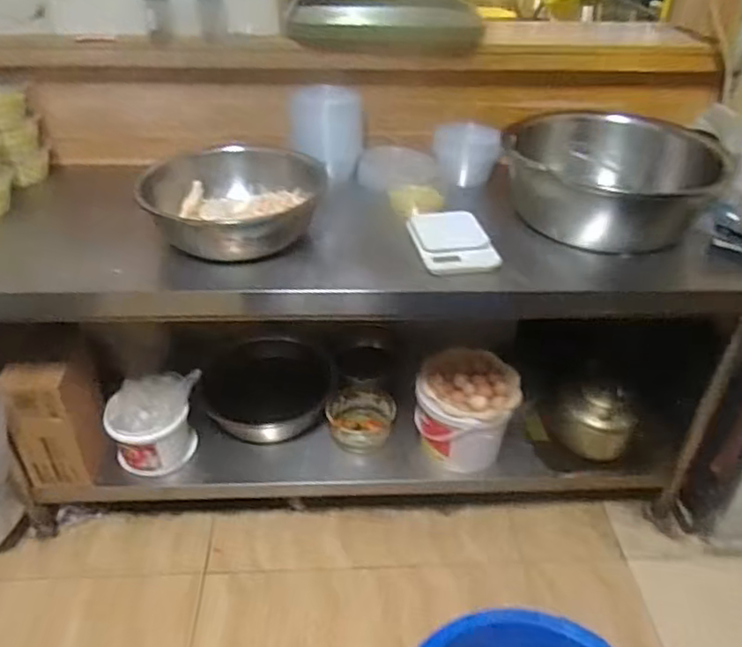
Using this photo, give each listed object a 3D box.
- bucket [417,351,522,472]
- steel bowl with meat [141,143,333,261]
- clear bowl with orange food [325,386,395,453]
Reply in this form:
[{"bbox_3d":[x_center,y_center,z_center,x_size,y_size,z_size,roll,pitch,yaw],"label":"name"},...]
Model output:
[{"bbox_3d":[0.248,0.247,1.667,0.255,0.285,0.281,3,35,4],"label":"bucket"},{"bbox_3d":[-0.275,-0.258,1.285,0.324,0.140,0.305,1,35,0],"label":"steel bowl with meat"},{"bbox_3d":[-0.030,0.271,1.748,0.186,0.105,0.220,6,35,8],"label":"clear bowl with orange food"}]

